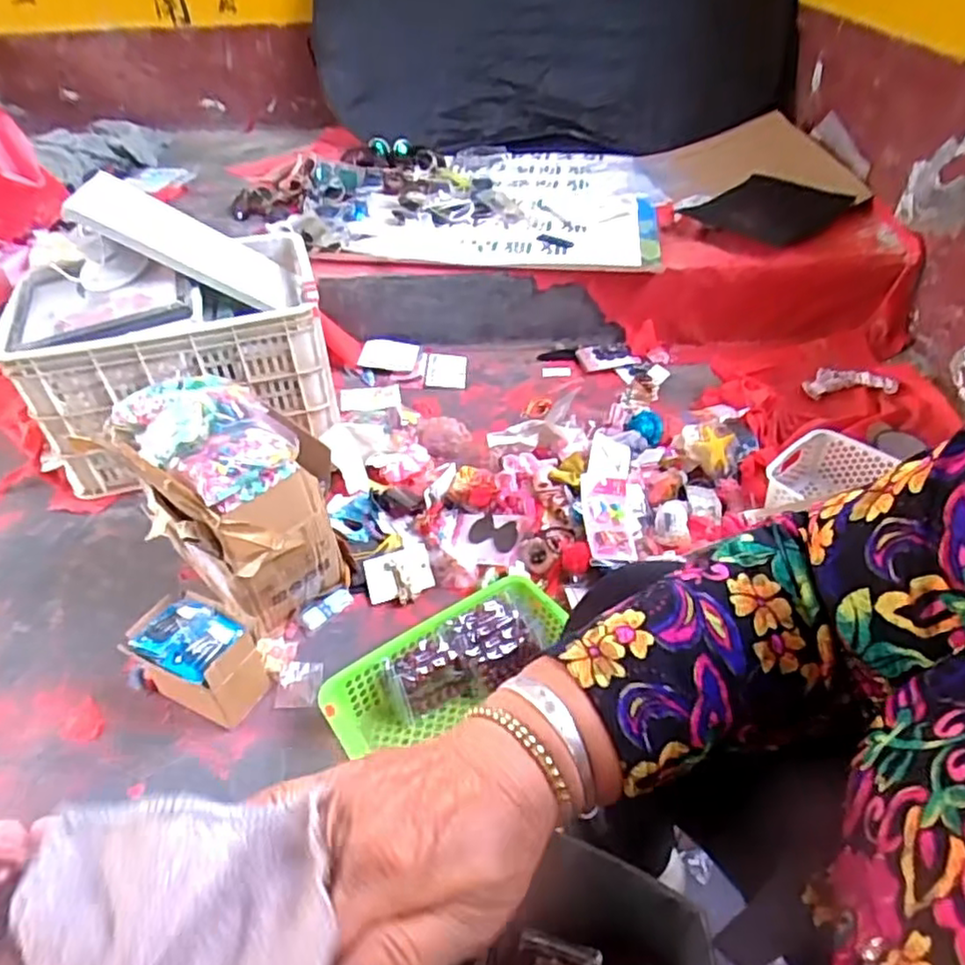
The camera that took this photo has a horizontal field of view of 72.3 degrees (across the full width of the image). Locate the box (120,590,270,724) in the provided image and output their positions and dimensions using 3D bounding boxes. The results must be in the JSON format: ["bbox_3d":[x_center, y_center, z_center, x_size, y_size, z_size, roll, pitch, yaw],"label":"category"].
[{"bbox_3d":[-0.367,0.232,0.869,0.149,0.123,0.101,15,44,20],"label":"box"}]

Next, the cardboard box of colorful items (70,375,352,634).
[{"bbox_3d":[-0.358,0.047,0.929,0.264,0.328,0.181,19,45,23],"label":"cardboard box of colorful items"}]

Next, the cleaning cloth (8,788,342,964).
[{"bbox_3d":[-0.096,0.136,0.206,0.095,0.021,0.074,-6,41,-3],"label":"cleaning cloth"}]

